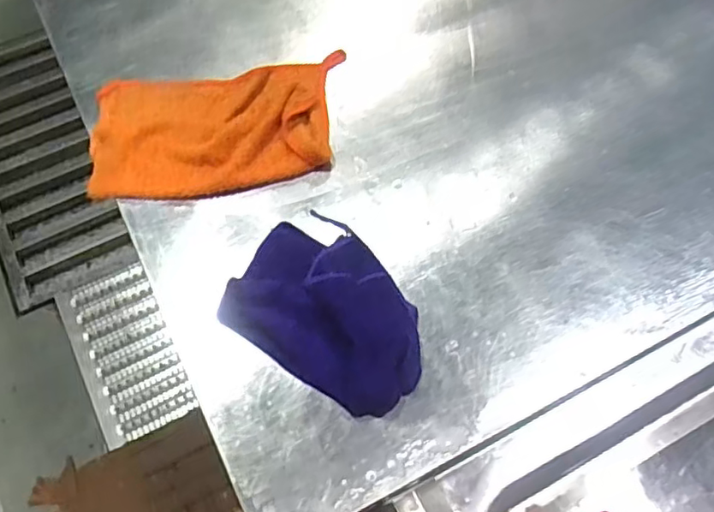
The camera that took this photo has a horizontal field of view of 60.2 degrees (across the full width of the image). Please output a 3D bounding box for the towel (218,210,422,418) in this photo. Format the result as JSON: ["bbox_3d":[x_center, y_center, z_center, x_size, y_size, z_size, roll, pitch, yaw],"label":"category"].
[{"bbox_3d":[-0.020,0.046,0.576,0.198,0.037,0.157,33,69,14],"label":"towel"}]

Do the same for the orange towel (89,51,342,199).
[{"bbox_3d":[-0.153,-0.139,0.666,0.256,0.020,0.155,-8,66,-4],"label":"orange towel"}]

